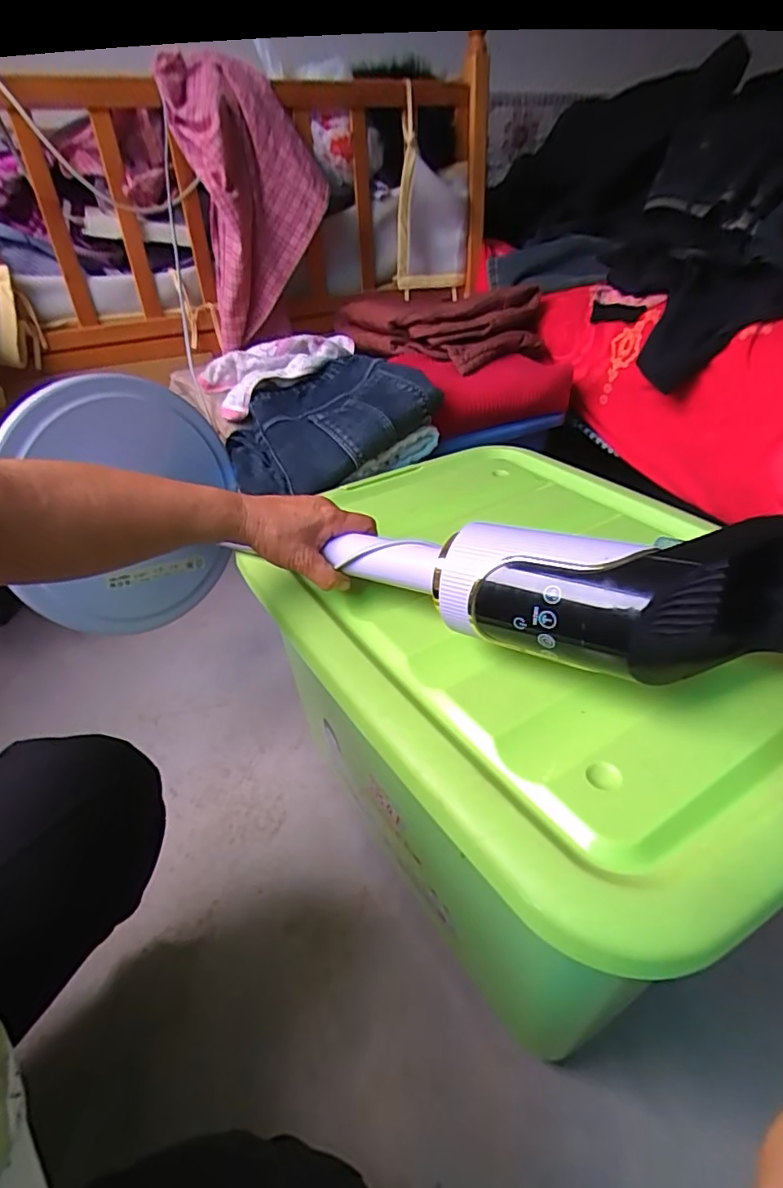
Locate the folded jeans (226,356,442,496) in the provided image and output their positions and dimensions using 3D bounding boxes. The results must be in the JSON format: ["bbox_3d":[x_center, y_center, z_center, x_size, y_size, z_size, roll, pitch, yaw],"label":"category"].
[{"bbox_3d":[-0.101,-0.248,0.828,0.273,0.103,0.214,-27,41,-28],"label":"folded jeans"}]

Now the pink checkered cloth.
[{"bbox_3d":[-0.213,-0.611,0.908,0.216,0.364,0.120,-6,36,-3],"label":"pink checkered cloth"}]

